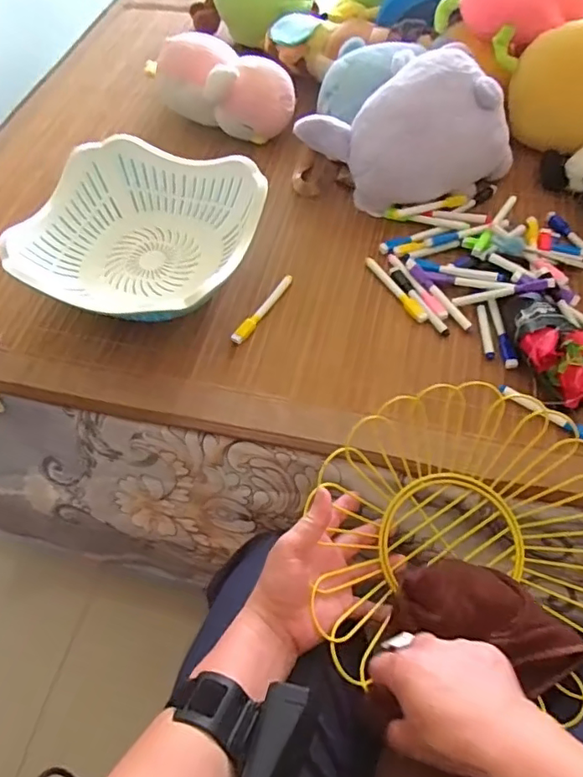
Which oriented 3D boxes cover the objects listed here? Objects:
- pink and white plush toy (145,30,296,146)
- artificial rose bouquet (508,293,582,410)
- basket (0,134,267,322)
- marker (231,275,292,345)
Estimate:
[{"bbox_3d":[-0.106,-0.444,0.806,0.224,0.092,0.108,33,66,21],"label":"pink and white plush toy"},{"bbox_3d":[0.276,-0.047,0.576,0.081,0.050,0.142,-14,59,-5],"label":"artificial rose bouquet"},{"bbox_3d":[-0.172,-0.178,0.657,0.253,0.087,0.241,14,61,12],"label":"basket"},{"bbox_3d":[-0.034,-0.095,0.651,0.014,0.012,0.115,27,64,18],"label":"marker"}]

